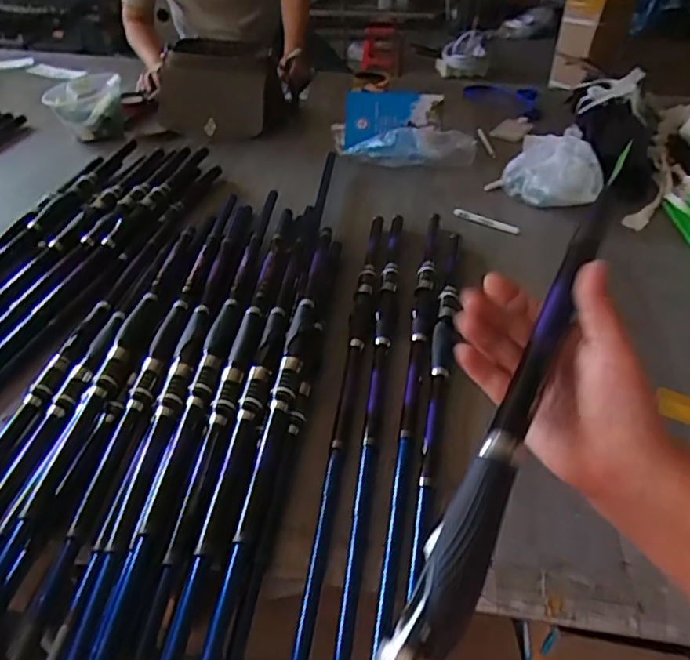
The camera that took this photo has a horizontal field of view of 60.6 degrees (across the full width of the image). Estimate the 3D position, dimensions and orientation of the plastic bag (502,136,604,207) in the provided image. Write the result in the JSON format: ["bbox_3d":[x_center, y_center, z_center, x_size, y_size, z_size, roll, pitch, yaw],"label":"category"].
[{"bbox_3d":[0.394,-0.300,1.121,0.181,0.102,0.104,12,41,13],"label":"plastic bag"}]

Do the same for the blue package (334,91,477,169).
[{"bbox_3d":[0.123,-0.421,1.234,0.300,0.091,0.194,9,40,9],"label":"blue package"}]

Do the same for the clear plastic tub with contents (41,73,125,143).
[{"bbox_3d":[-0.566,-0.490,1.289,0.157,0.099,0.116,-14,42,-18],"label":"clear plastic tub with contents"}]

